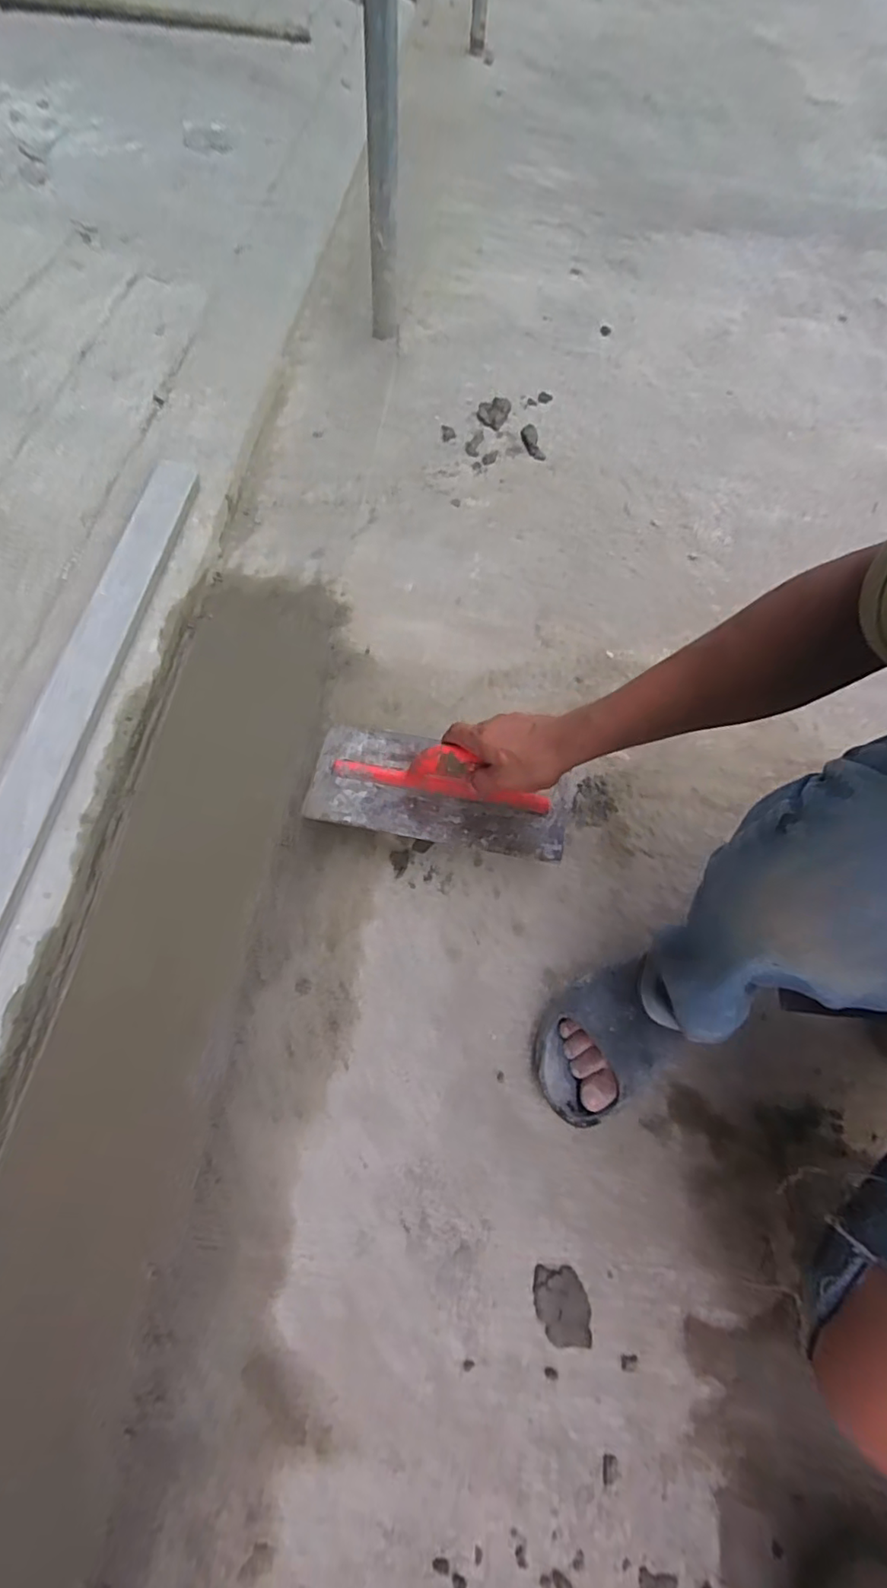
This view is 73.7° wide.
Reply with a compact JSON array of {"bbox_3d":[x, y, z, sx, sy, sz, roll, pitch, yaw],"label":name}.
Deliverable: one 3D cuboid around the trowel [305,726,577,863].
[{"bbox_3d":[-0.005,-0.015,0.611,0.277,0.082,0.130,15,67,7],"label":"trowel"}]

